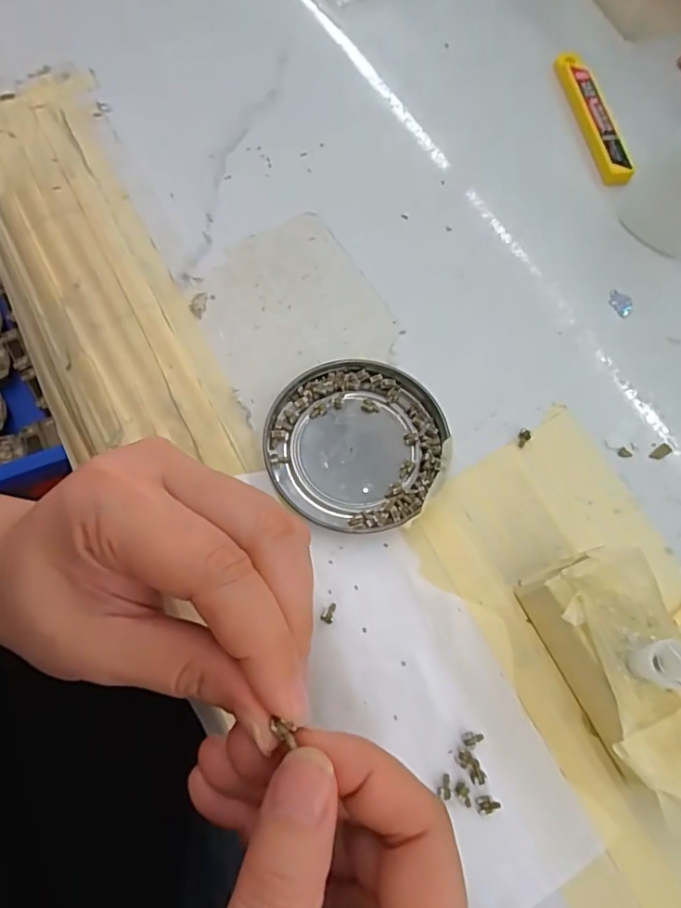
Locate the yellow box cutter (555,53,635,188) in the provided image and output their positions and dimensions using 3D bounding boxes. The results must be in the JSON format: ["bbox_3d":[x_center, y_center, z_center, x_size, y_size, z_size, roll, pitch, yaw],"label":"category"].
[{"bbox_3d":[0.149,-0.200,0.329,0.016,0.011,0.099,-8,68,-6],"label":"yellow box cutter"}]

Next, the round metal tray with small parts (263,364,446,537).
[{"bbox_3d":[0.007,-0.005,0.246,0.078,0.010,0.076,1,68,-2],"label":"round metal tray with small parts"}]

